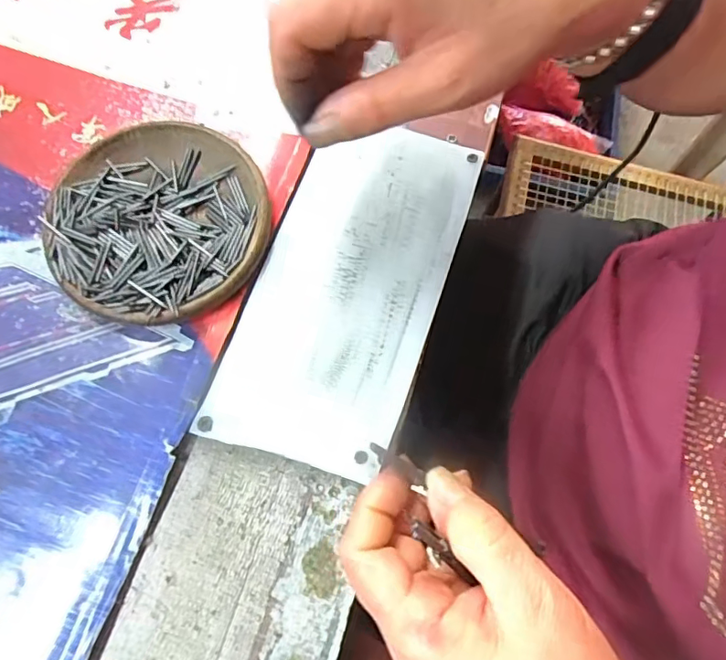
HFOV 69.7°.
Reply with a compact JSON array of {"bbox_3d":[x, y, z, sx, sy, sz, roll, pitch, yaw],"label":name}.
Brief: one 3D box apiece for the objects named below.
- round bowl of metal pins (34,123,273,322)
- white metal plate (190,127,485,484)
[{"bbox_3d":[-0.107,-0.058,0.277,0.110,0.019,0.111,1,73,-2],"label":"round bowl of metal pins"},{"bbox_3d":[-0.007,-0.026,0.275,0.094,0.005,0.191,18,73,4],"label":"white metal plate"}]

